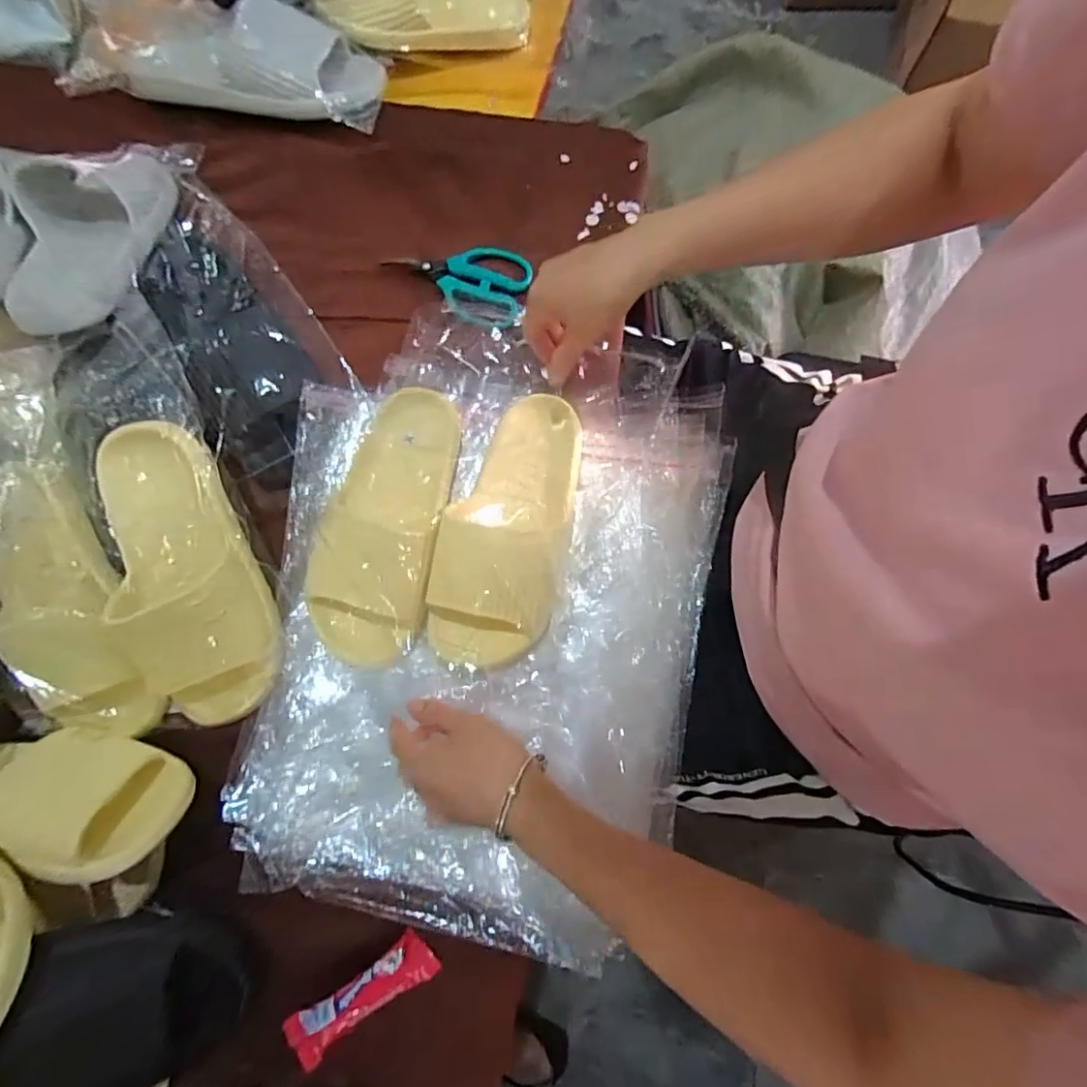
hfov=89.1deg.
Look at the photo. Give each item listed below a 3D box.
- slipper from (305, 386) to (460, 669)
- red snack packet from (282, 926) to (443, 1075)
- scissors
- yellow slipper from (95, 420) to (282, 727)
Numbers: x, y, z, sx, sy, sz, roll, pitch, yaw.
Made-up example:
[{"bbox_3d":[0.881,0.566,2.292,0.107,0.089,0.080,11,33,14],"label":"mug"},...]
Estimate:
[{"bbox_3d":[-0.129,-0.022,0.465,0.098,0.058,0.243,13,79,6],"label":"slipper"},{"bbox_3d":[-0.139,0.346,0.419,0.117,0.021,0.035,-35,78,-4],"label":"red snack packet"},{"bbox_3d":[-0.087,-0.261,0.542,0.140,0.017,0.092,14,79,7],"label":"scissors"},{"bbox_3d":[-0.288,0.027,0.444,0.108,0.062,0.252,-15,94,-2],"label":"yellow slipper"}]

